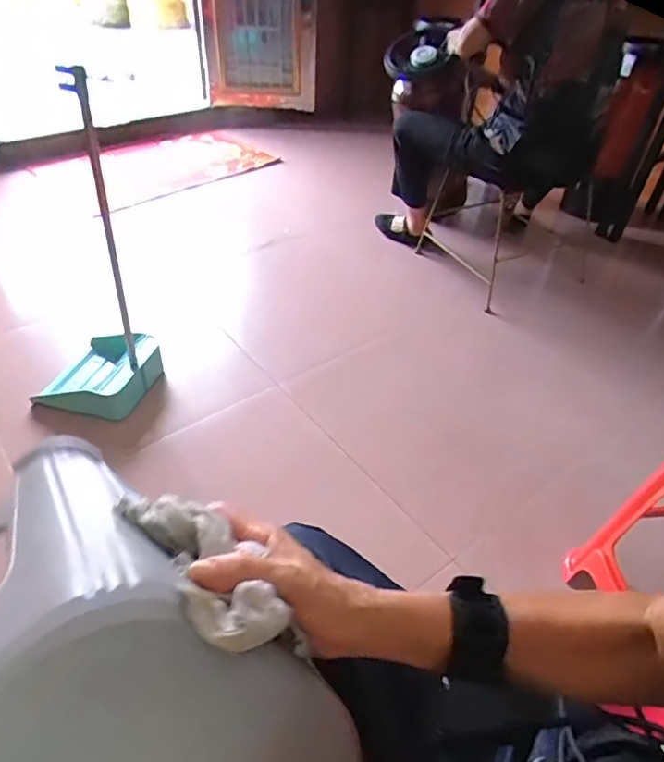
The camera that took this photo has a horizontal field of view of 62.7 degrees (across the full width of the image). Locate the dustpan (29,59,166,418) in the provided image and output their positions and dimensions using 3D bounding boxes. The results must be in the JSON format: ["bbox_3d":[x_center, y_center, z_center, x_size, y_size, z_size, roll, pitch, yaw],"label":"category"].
[{"bbox_3d":[-0.493,-0.216,1.036,0.236,0.653,0.233,-13,45,-18],"label":"dustpan"}]

